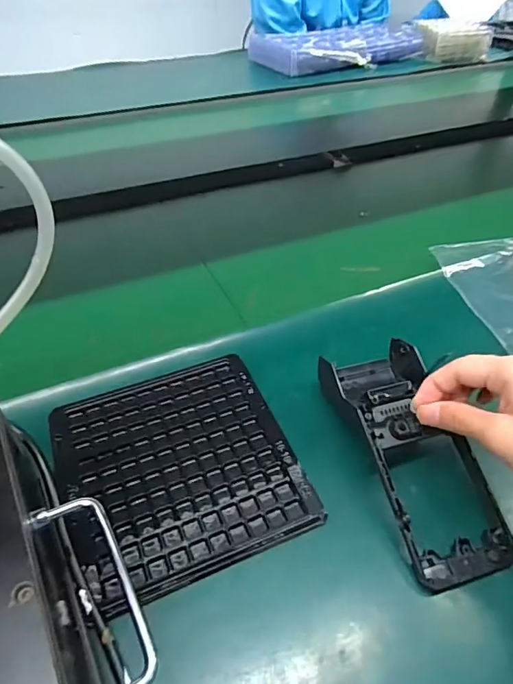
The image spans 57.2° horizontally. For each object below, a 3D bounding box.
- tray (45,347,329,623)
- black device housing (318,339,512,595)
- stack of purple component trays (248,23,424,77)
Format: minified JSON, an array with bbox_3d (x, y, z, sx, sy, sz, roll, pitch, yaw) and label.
[{"bbox_3d":[-0.057,0.087,0.345,0.158,0.010,0.160,-17,51,-19],"label":"tray"},{"bbox_3d":[0.112,0.071,0.354,0.080,0.043,0.175,-10,51,-13],"label":"black device housing"},{"bbox_3d":[0.222,-0.728,1.168,0.417,0.053,0.216,-19,48,-20],"label":"stack of purple component trays"}]

